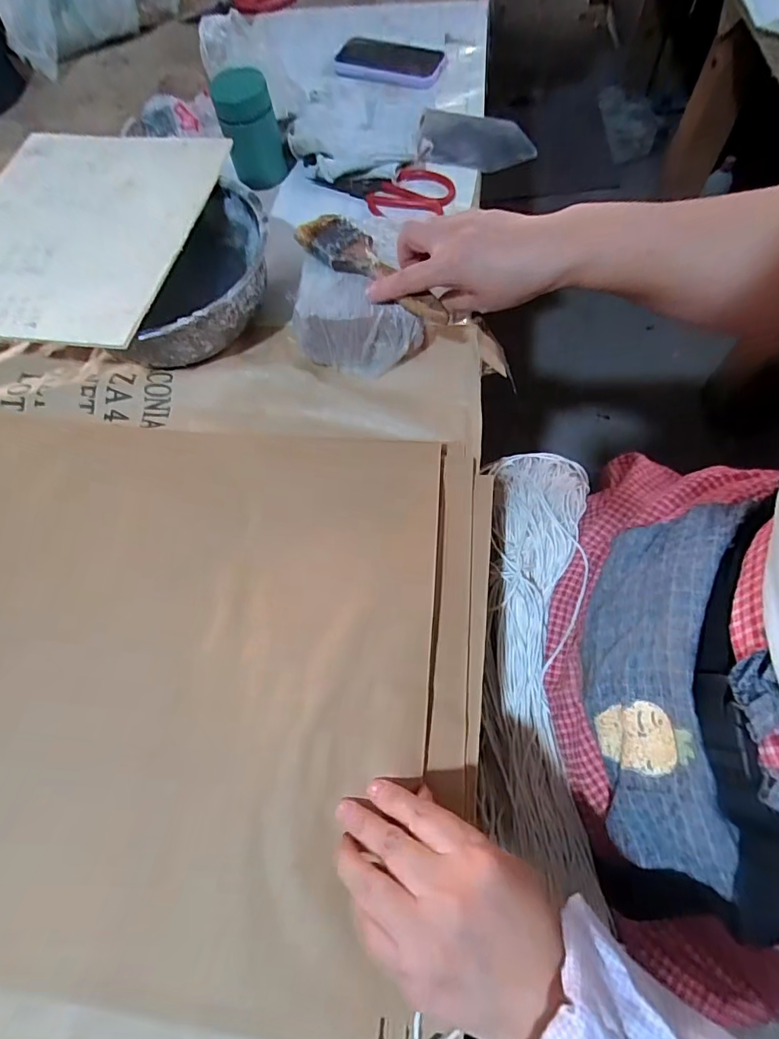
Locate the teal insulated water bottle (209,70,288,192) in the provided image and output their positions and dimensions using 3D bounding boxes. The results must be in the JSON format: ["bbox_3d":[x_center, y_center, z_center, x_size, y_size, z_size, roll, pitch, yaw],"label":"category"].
[{"bbox_3d":[-0.165,-0.464,0.552,0.064,0.094,0.055,-14,69,-2],"label":"teal insulated water bottle"}]

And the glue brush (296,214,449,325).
[{"bbox_3d":[-0.011,-0.220,0.405,0.049,0.019,0.173,-40,70,-15],"label":"glue brush"}]

